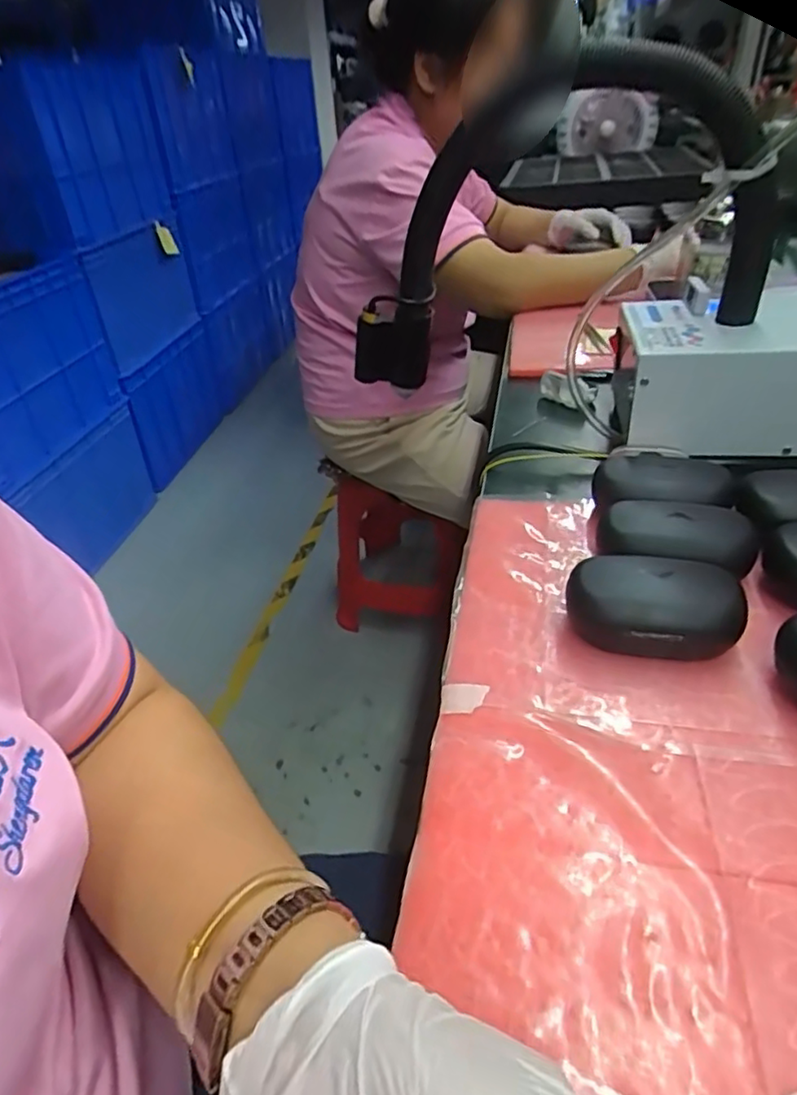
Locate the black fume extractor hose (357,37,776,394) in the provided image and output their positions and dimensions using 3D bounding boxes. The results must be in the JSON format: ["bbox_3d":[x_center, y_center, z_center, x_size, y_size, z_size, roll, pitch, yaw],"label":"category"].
[{"bbox_3d":[0.114,-0.241,0.511,0.334,0.229,0.057,11,39,23],"label":"black fume extractor hose"}]

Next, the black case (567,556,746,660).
[{"bbox_3d":[0.134,0.033,0.334,0.086,0.035,0.048,9,38,20],"label":"black case"}]

